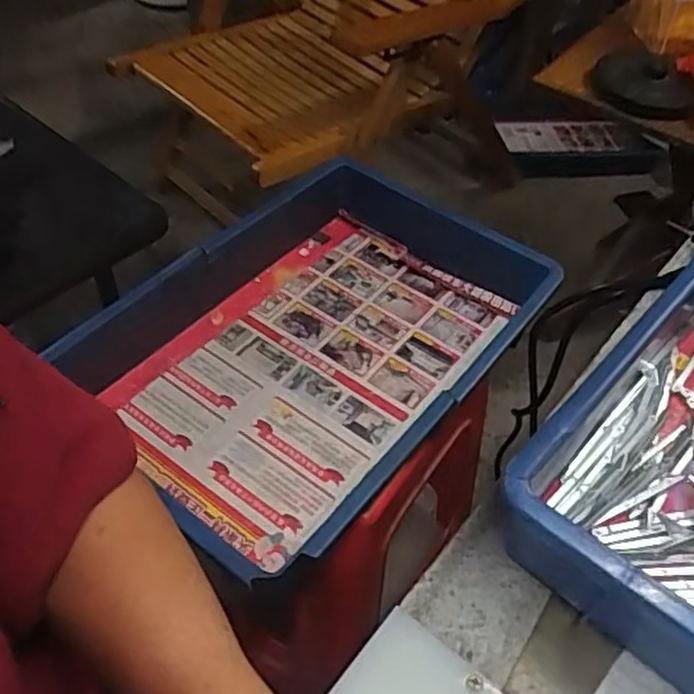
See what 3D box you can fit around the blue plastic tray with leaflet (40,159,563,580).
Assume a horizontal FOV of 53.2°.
[{"bbox_3d":[-0.030,-0.006,0.662,0.300,0.079,0.422,33,56,24],"label":"blue plastic tray with leaflet"}]

